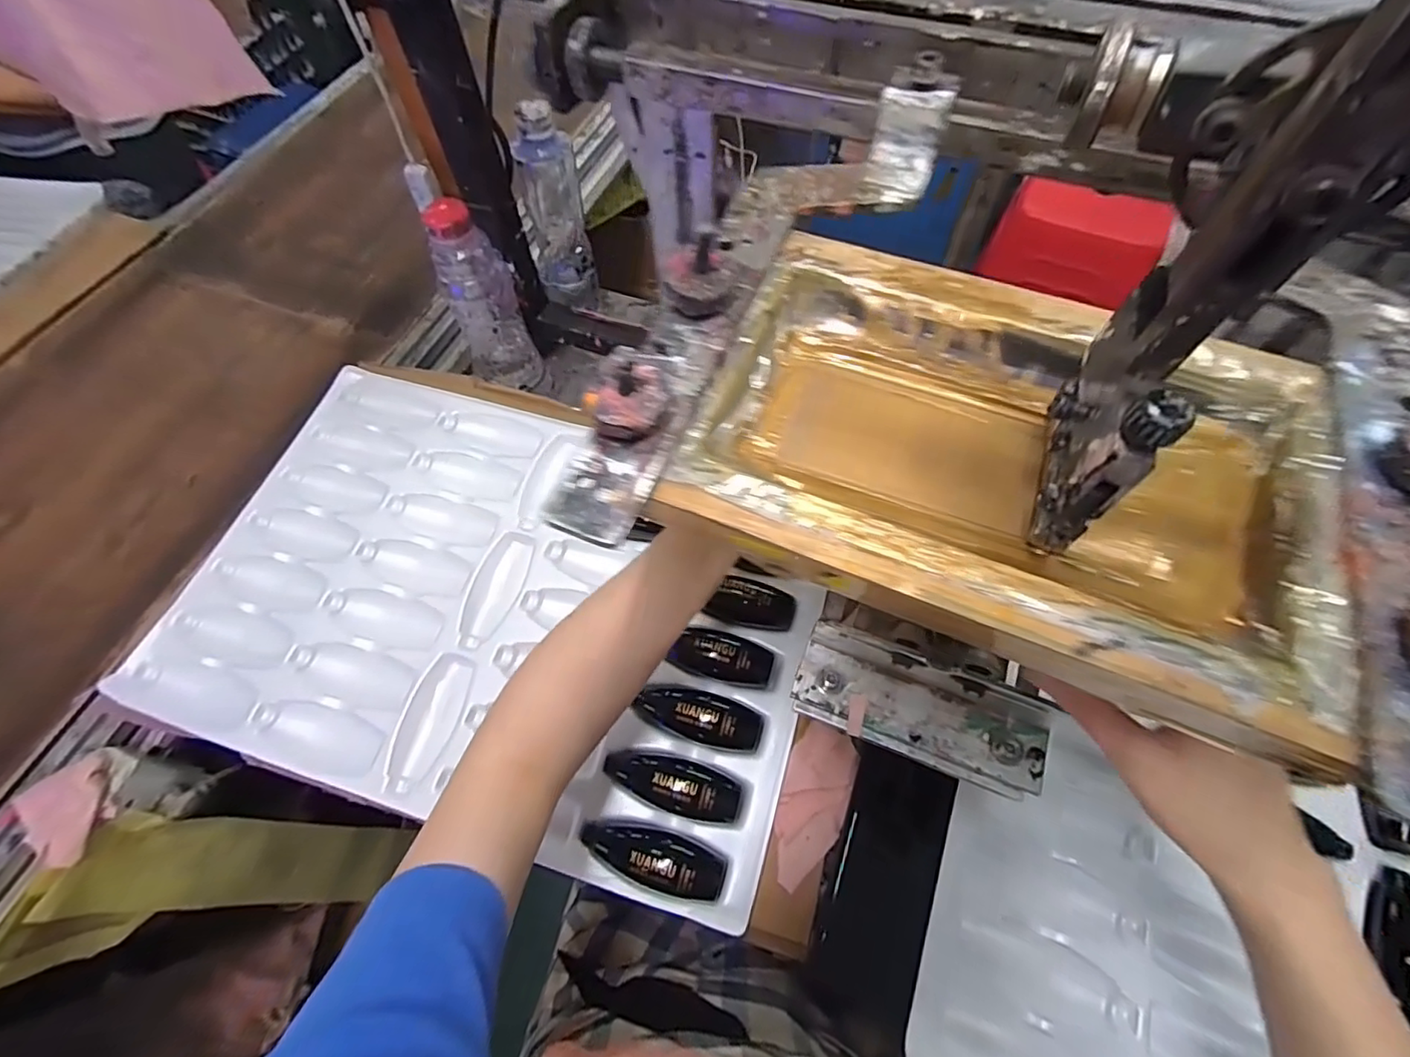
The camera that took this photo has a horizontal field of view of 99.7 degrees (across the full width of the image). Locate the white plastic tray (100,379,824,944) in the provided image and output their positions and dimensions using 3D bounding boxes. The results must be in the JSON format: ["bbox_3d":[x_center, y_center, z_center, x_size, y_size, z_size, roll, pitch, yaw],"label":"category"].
[{"bbox_3d":[-0.182,0.054,0.515,0.536,0.045,0.352,15,65,9],"label":"white plastic tray"}]

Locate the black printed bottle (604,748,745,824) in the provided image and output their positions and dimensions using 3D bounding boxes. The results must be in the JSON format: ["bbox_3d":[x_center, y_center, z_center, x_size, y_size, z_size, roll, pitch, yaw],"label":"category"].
[{"bbox_3d":[-0.023,0.185,0.434,0.102,0.026,0.037,13,64,9],"label":"black printed bottle"}]

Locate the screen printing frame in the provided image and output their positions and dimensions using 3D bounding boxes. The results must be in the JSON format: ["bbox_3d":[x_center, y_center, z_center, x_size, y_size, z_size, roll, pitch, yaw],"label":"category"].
[{"bbox_3d":[0.115,-0.029,0.238,0.225,0.027,0.165,22,66,12],"label":"screen printing frame"}]

